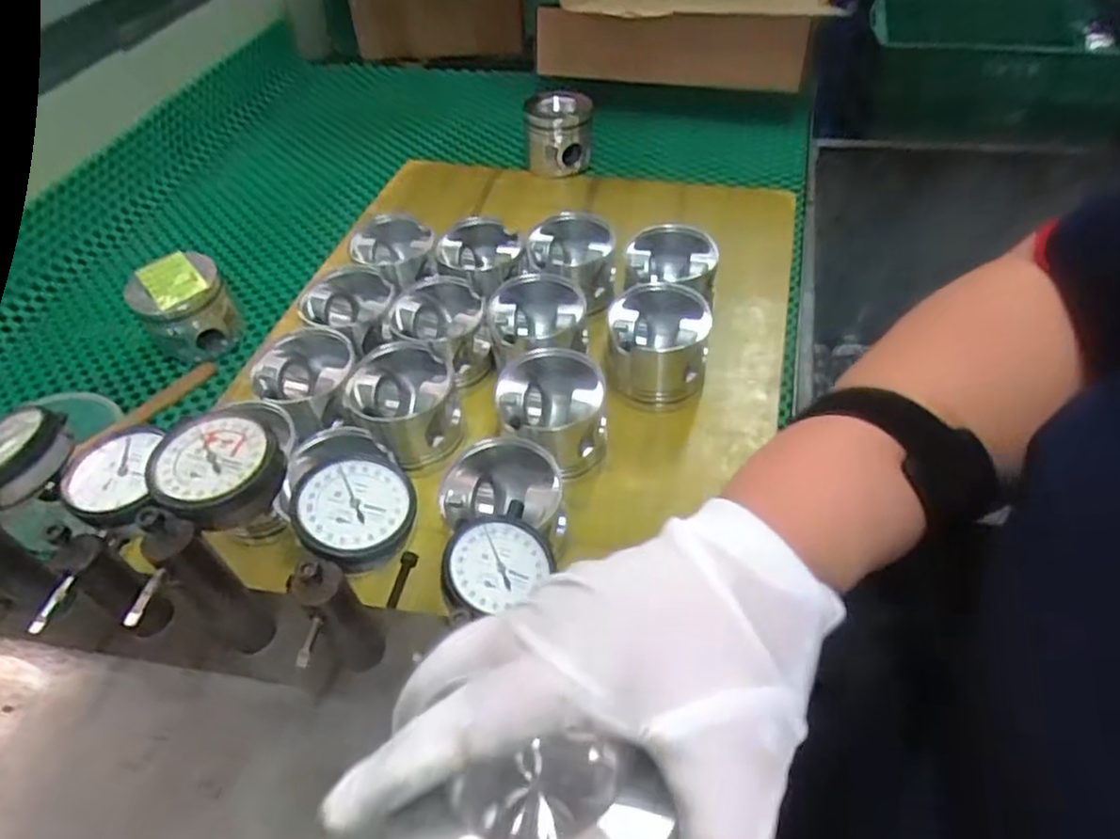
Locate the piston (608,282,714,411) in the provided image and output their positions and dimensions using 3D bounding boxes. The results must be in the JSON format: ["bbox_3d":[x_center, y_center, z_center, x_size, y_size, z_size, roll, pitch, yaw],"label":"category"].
[{"bbox_3d":[0.087,-0.060,0.627,0.088,0.073,0.096,5,48,9],"label":"piston"}]

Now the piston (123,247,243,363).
[{"bbox_3d":[-0.377,-0.111,0.721,0.089,0.086,0.088,-32,53,-23],"label":"piston"}]

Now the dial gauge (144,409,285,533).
[{"bbox_3d":[-0.155,0.024,0.322,0.056,0.021,0.055,-2,47,3],"label":"dial gauge"}]

